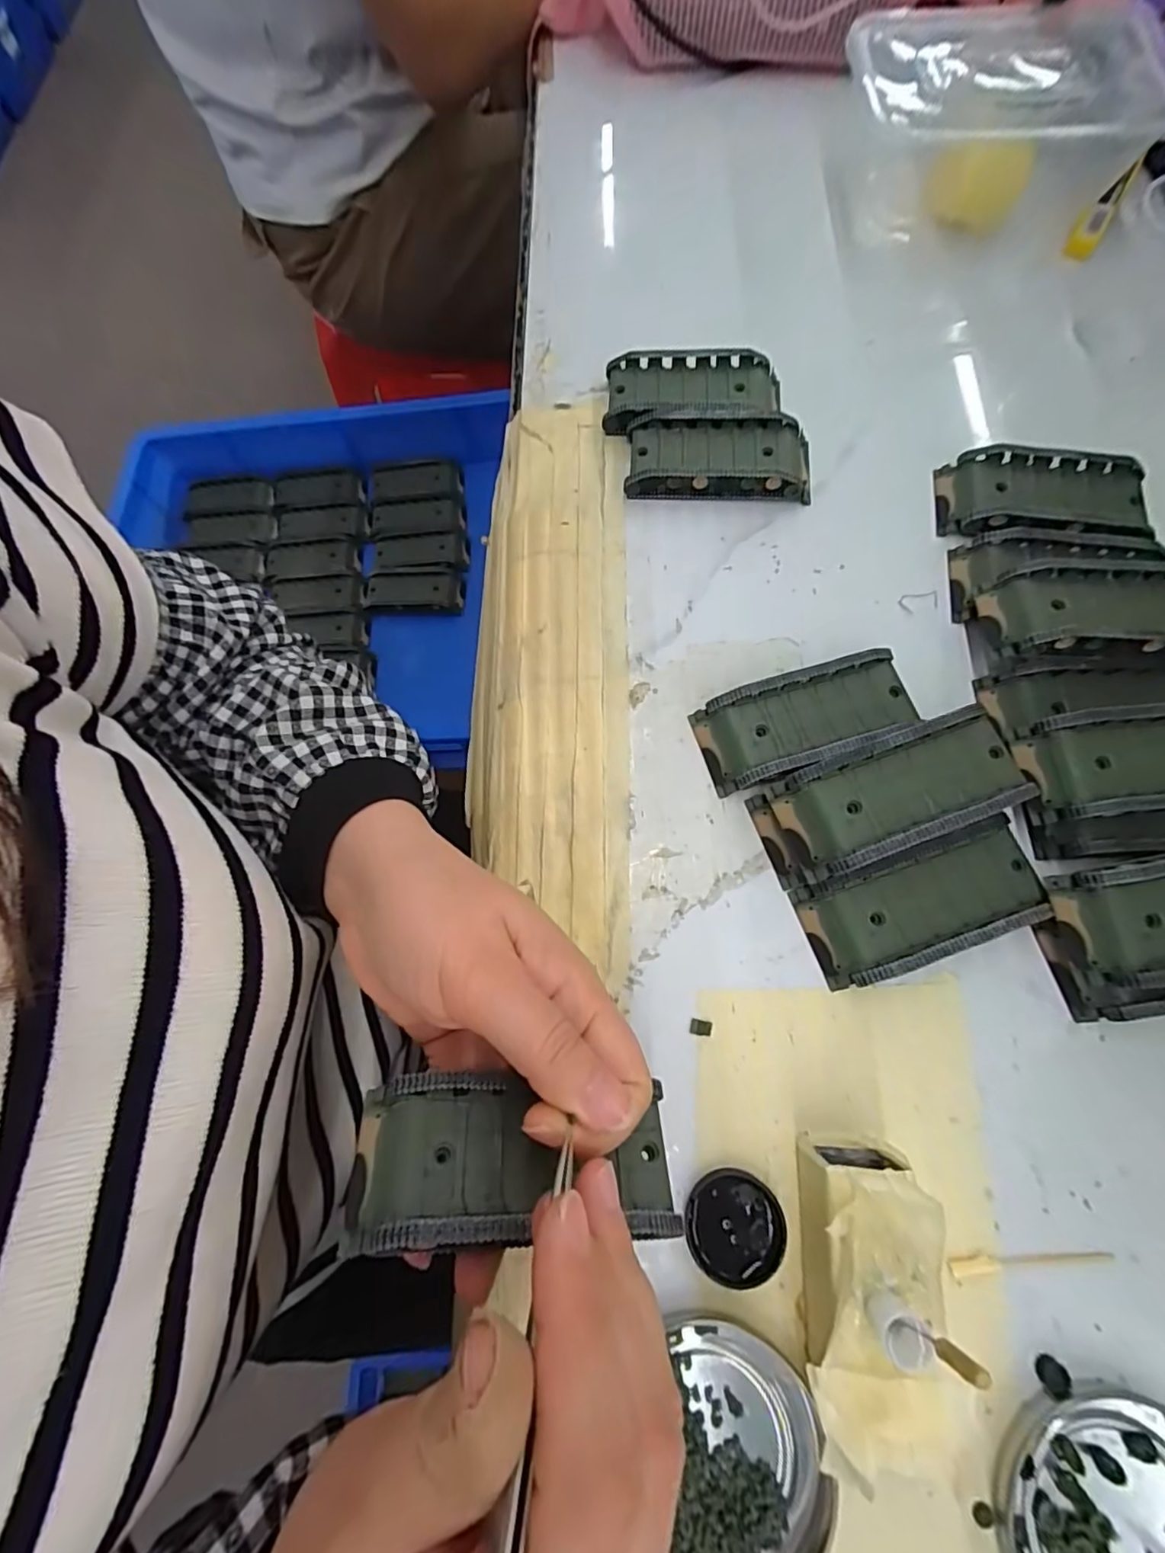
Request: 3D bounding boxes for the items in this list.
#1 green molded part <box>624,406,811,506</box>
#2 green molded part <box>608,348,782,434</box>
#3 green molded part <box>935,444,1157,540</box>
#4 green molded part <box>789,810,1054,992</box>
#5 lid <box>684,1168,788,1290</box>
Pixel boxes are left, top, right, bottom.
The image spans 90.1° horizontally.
[{"bbox_3d":[0.074,-0.172,0.312,0.096,0.020,0.046,3,73,3],"label":"green molded part"},{"bbox_3d":[0.062,-0.213,0.324,0.095,0.021,0.046,4,73,3],"label":"green molded part"},{"bbox_3d":[0.234,-0.141,0.297,0.093,0.017,0.049,9,74,5],"label":"green molded part"},{"bbox_3d":[0.141,0.052,0.241,0.093,0.023,0.043,-19,73,-4],"label":"green molded part"},{"bbox_3d":[0.057,0.167,0.216,0.035,0.006,0.035,-1,73,2],"label":"lid"}]

